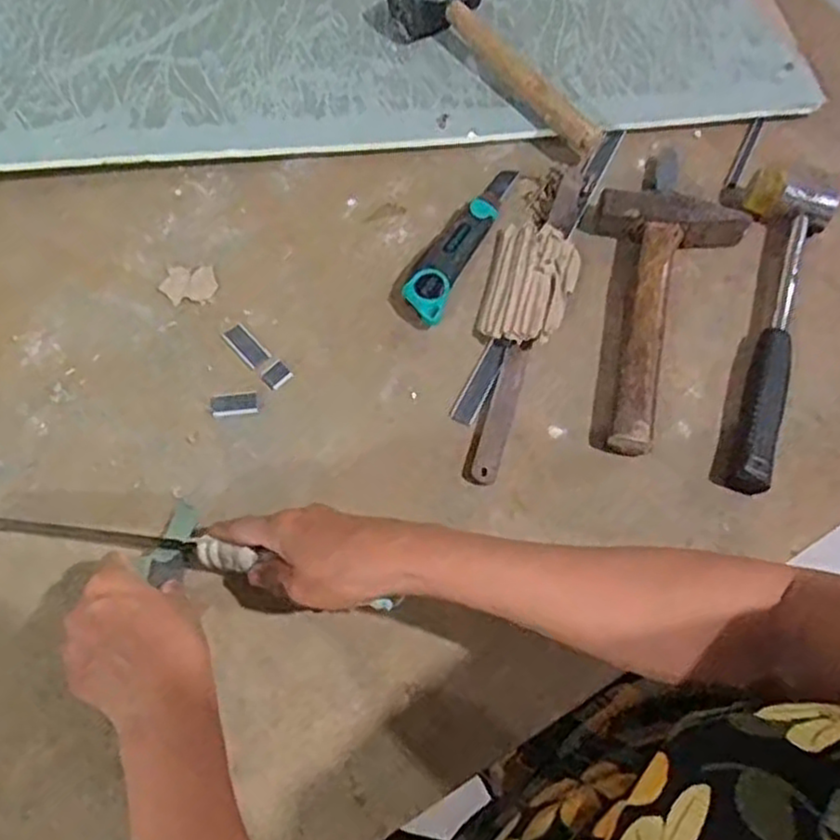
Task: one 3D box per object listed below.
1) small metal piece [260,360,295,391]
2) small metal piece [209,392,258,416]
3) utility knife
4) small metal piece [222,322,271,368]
[{"bbox_3d":[-0.111,-0.035,0.580,0.021,0.004,0.019,-39,73,-17],"label":"small metal piece"},{"bbox_3d":[-0.141,-0.012,0.569,0.035,0.004,0.018,-7,67,-5],"label":"small metal piece"},{"bbox_3d":[0.037,-0.158,0.628,0.033,0.022,0.177,25,68,8],"label":"utility knife"},{"bbox_3d":[-0.137,-0.059,0.594,0.020,0.005,0.042,-37,73,-17],"label":"small metal piece"}]

